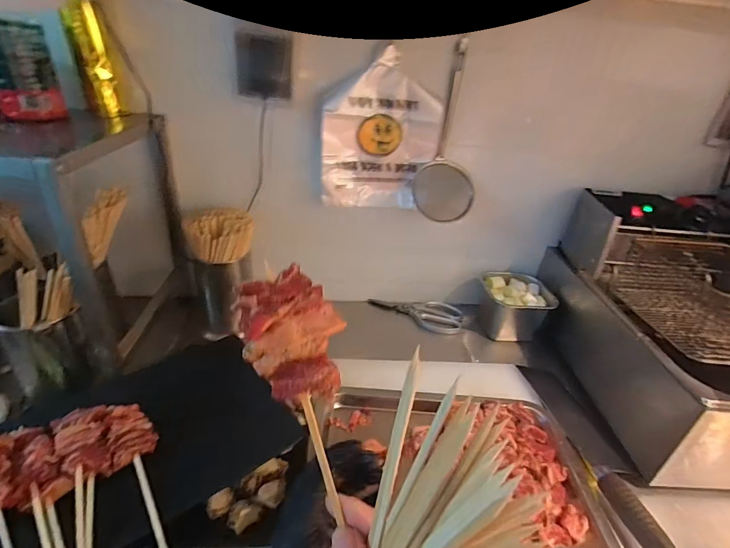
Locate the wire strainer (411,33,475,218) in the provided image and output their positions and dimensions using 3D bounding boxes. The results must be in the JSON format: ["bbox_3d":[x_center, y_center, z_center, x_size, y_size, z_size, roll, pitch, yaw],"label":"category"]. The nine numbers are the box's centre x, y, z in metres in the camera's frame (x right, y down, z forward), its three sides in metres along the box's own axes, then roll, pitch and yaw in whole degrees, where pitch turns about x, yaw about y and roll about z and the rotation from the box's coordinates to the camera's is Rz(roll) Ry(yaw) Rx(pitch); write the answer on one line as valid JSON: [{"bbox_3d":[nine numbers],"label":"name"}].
[{"bbox_3d":[0.156,-0.231,0.662,0.110,0.278,0.053,6,31,-1],"label":"wire strainer"}]

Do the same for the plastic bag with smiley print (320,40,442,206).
[{"bbox_3d":[0.029,-0.232,0.662,0.201,0.234,0.020,0,32,-11],"label":"plastic bag with smiley print"}]

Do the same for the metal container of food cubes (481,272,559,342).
[{"bbox_3d":[0.302,0.067,0.800,0.134,0.099,0.120,5,31,-2],"label":"metal container of food cubes"}]

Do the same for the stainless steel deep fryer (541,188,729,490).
[{"bbox_3d":[0.514,0.076,0.632,0.256,0.276,0.424,4,31,-5],"label":"stainless steel deep fryer"}]

